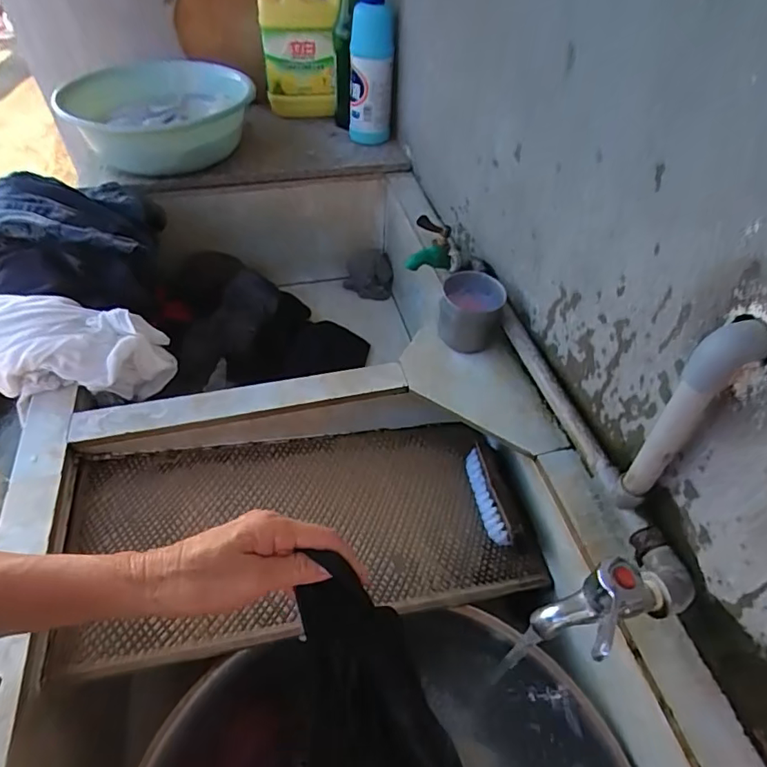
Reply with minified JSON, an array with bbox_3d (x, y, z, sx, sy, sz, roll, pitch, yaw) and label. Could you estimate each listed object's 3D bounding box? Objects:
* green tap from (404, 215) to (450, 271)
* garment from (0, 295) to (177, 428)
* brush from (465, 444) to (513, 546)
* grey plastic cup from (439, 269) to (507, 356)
[{"bbox_3d":[0.055,-0.166,0.606,0.053,0.066,0.021,-16,50,-13],"label":"green tap"},{"bbox_3d":[-0.337,-0.027,0.541,0.198,0.109,0.079,-5,48,-4],"label":"garment"},{"bbox_3d":[0.107,0.118,0.536,0.020,0.043,0.095,-9,48,-8],"label":"brush"},{"bbox_3d":[0.099,-0.080,0.584,0.068,0.069,0.059,12,49,11],"label":"grey plastic cup"}]

